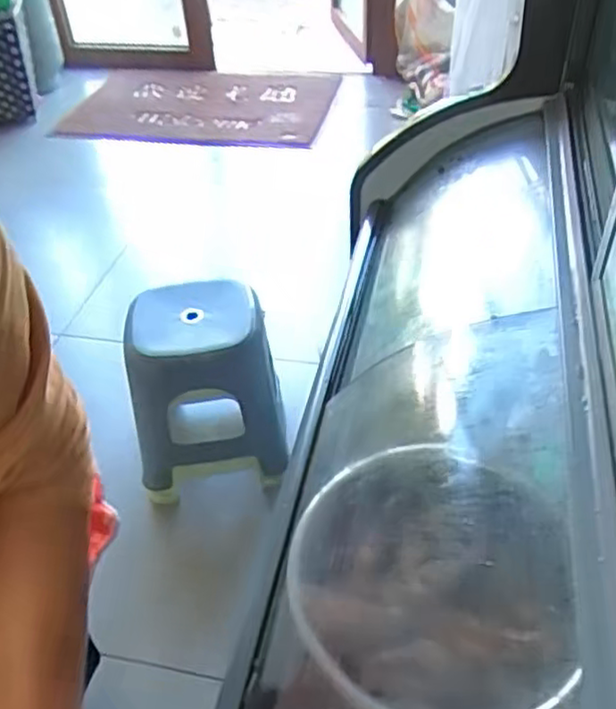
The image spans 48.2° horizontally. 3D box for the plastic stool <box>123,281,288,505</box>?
[{"bbox_3d":[-0.191,0.076,1.337,0.279,0.361,0.244,-4,42,1],"label":"plastic stool"}]

